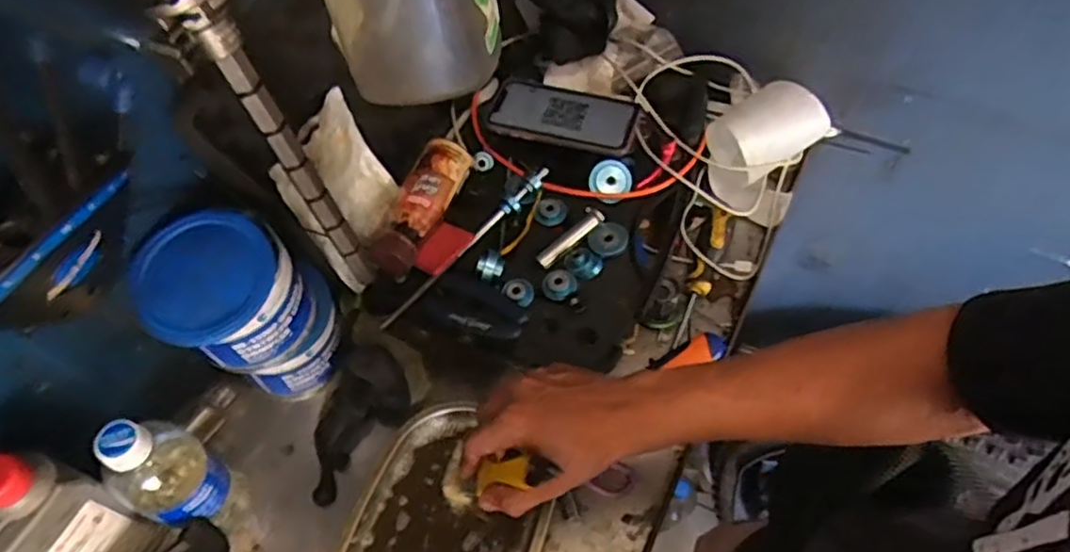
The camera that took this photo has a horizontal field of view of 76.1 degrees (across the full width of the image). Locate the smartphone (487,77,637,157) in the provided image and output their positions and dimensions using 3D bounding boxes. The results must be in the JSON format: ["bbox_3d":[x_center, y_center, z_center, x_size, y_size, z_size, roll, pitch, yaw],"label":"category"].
[{"bbox_3d":[0.031,-0.170,0.714,0.151,0.013,0.083,15,57,13],"label":"smartphone"}]

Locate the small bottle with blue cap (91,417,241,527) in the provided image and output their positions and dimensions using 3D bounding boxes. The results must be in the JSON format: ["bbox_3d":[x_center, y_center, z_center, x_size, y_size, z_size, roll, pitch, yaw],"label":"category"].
[{"bbox_3d":[-0.288,0.150,0.528,0.069,0.171,0.056,29,63,17],"label":"small bottle with blue cap"}]

